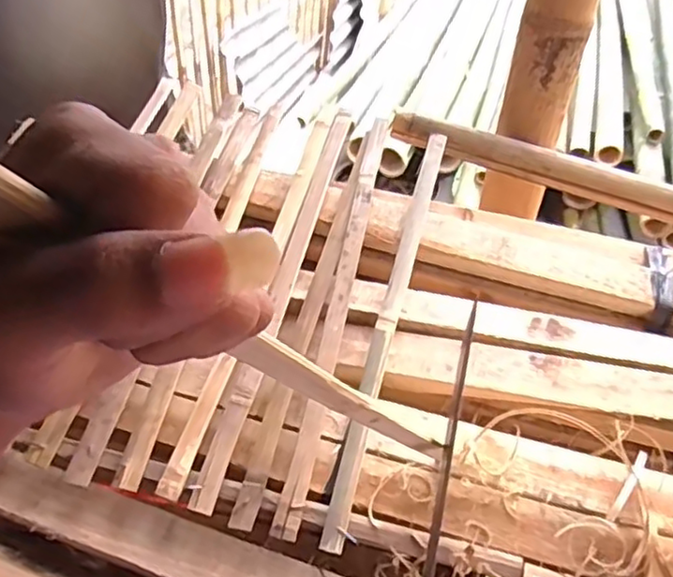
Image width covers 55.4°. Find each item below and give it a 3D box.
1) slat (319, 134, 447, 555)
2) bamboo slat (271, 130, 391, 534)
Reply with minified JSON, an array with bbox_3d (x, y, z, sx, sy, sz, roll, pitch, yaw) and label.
[{"bbox_3d":[0.057,0.015,0.645,0.023,0.011,0.484,13,58,8],"label":"slat"},{"bbox_3d":[0.006,-0.001,0.656,0.021,0.011,0.498,10,58,5],"label":"bamboo slat"}]

